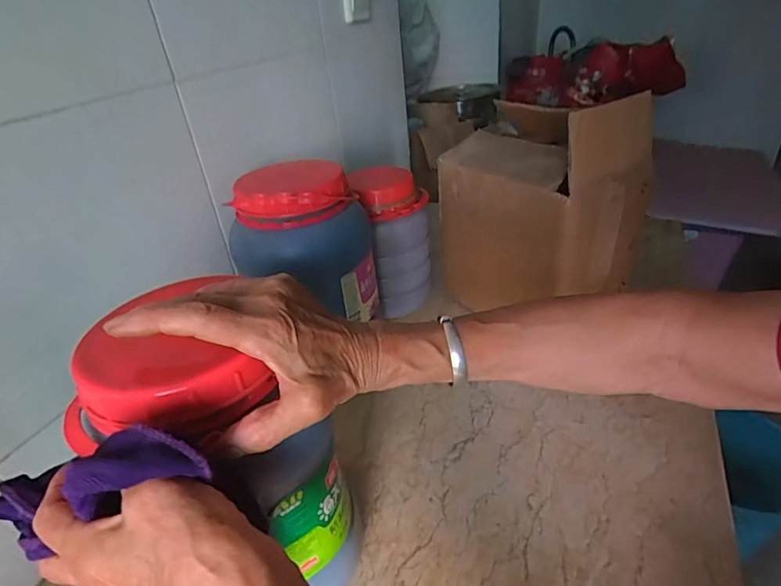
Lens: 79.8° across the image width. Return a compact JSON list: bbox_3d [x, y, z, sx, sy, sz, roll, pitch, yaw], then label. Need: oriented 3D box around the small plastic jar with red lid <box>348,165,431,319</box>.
[{"bbox_3d":[0.008,-0.083,0.724,0.104,0.209,0.101,-4,32,3],"label":"small plastic jar with red lid"}]

